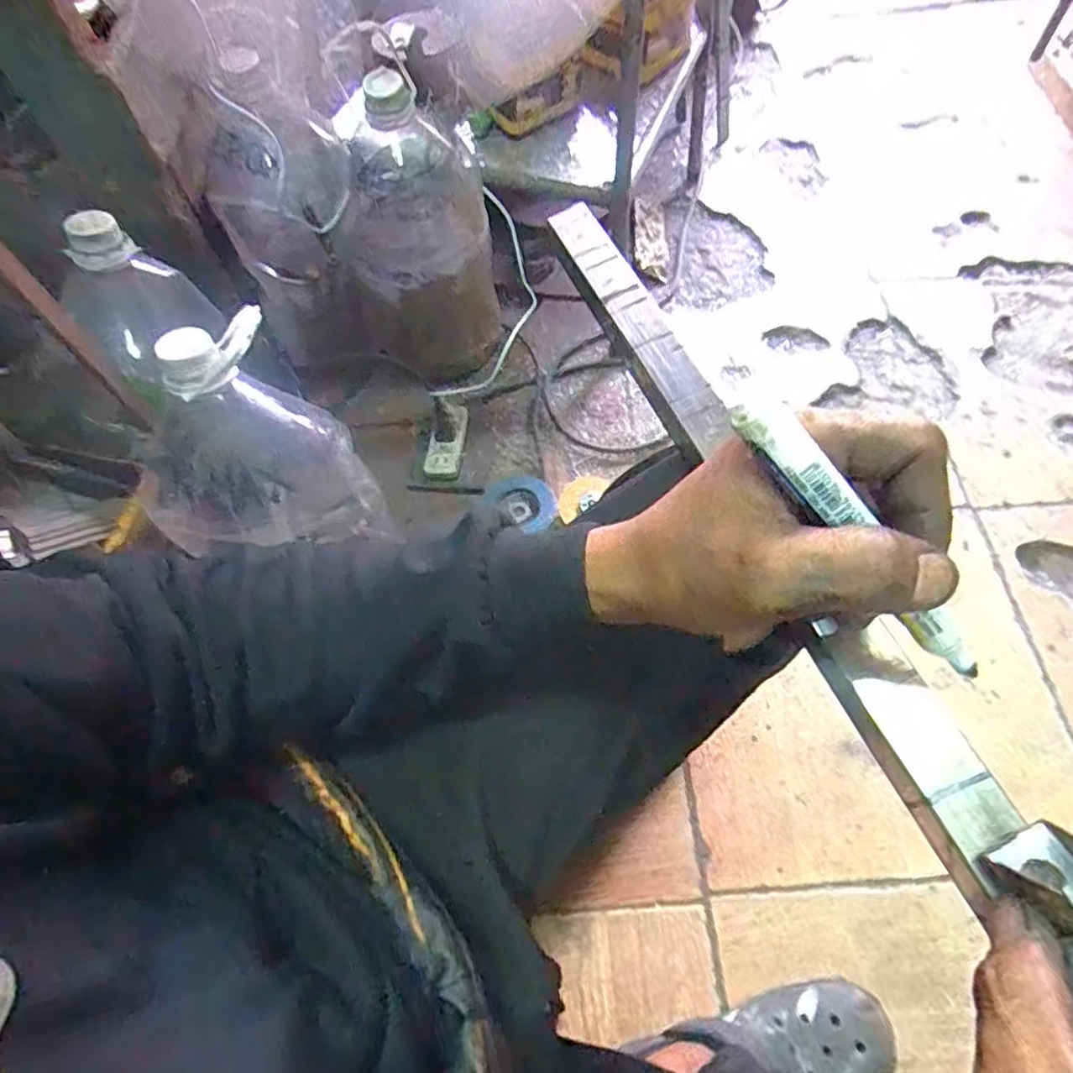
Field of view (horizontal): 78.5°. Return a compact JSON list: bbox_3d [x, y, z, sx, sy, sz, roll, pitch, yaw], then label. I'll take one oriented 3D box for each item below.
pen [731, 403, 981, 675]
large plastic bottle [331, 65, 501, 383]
[{"bbox_3d":[0.104,0.005,0.207,0.126,0.013,0.010,44,62,-15],"label":"pen"},{"bbox_3d":[-0.137,-0.326,0.775,0.167,0.351,0.117,-9,63,-1],"label":"large plastic bottle"}]

